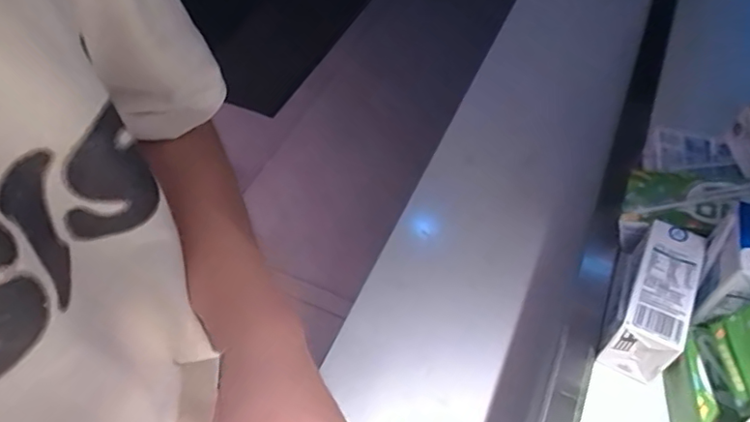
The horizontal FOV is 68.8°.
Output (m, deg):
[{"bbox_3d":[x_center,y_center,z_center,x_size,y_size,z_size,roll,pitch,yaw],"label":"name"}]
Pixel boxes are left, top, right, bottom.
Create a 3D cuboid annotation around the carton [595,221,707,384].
[{"bbox_3d":[0.214,0.069,0.426,0.051,0.064,0.106,25,58,19],"label":"carton"}]

